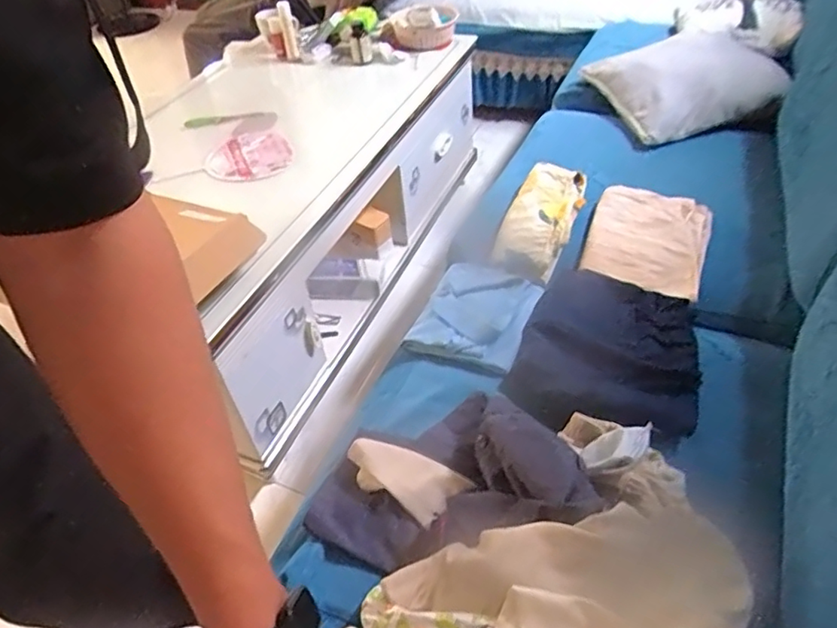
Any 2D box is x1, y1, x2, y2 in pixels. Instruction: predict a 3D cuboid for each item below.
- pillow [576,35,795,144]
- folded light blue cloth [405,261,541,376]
[{"bbox_3d":[0.655,-0.571,1.450,0.384,0.135,0.403,-15,44,-9],"label":"pillow"},{"bbox_3d":[0.095,-0.003,0.973,0.185,0.040,0.243,13,46,19],"label":"folded light blue cloth"}]

